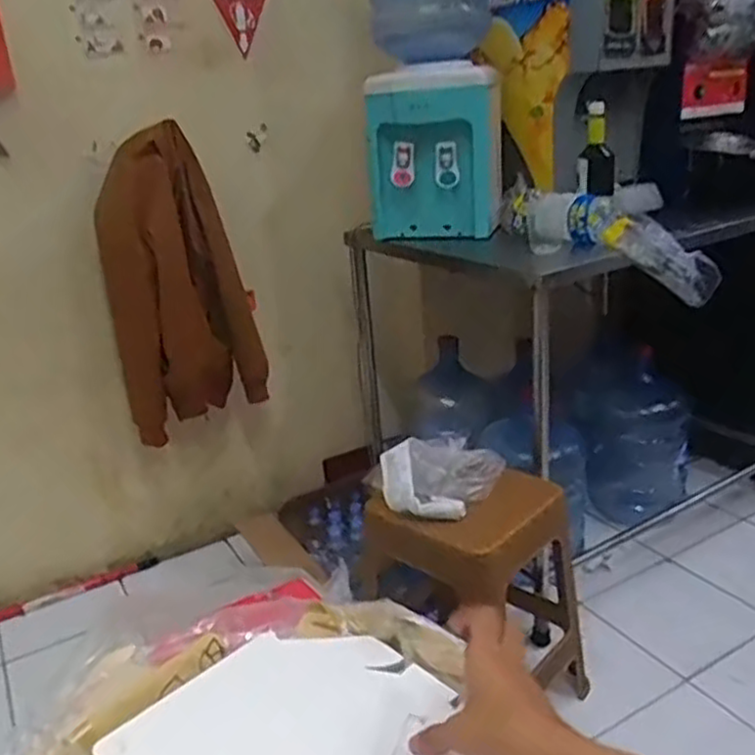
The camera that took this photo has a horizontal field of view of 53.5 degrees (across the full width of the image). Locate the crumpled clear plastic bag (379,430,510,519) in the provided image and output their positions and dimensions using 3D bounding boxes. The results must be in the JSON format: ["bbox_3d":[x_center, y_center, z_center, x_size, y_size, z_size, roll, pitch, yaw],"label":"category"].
[{"bbox_3d":[0.124,0.184,1.362,0.236,0.045,0.169,-18,56,-23],"label":"crumpled clear plastic bag"}]

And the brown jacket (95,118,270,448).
[{"bbox_3d":[-0.451,-0.202,1.702,0.328,0.629,0.138,-21,26,-35],"label":"brown jacket"}]

